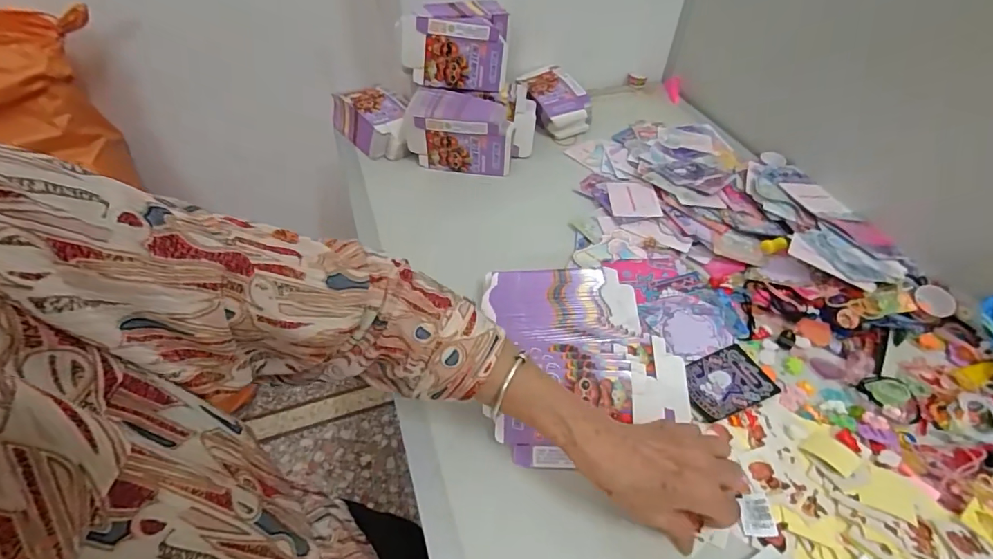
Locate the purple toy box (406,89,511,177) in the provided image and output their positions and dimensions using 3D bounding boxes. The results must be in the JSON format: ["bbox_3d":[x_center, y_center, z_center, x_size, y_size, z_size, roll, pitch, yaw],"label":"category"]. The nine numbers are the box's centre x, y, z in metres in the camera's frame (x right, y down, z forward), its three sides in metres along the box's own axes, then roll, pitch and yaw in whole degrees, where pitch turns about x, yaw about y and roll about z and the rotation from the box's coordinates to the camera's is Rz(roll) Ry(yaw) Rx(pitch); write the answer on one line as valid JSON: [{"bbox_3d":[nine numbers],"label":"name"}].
[{"bbox_3d":[-0.052,-0.212,0.683,0.147,0.093,0.062,4,48,3],"label":"purple toy box"}]

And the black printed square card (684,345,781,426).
[{"bbox_3d":[0.221,0.100,0.457,0.085,0.005,0.062,-15,50,-14],"label":"black printed square card"}]

